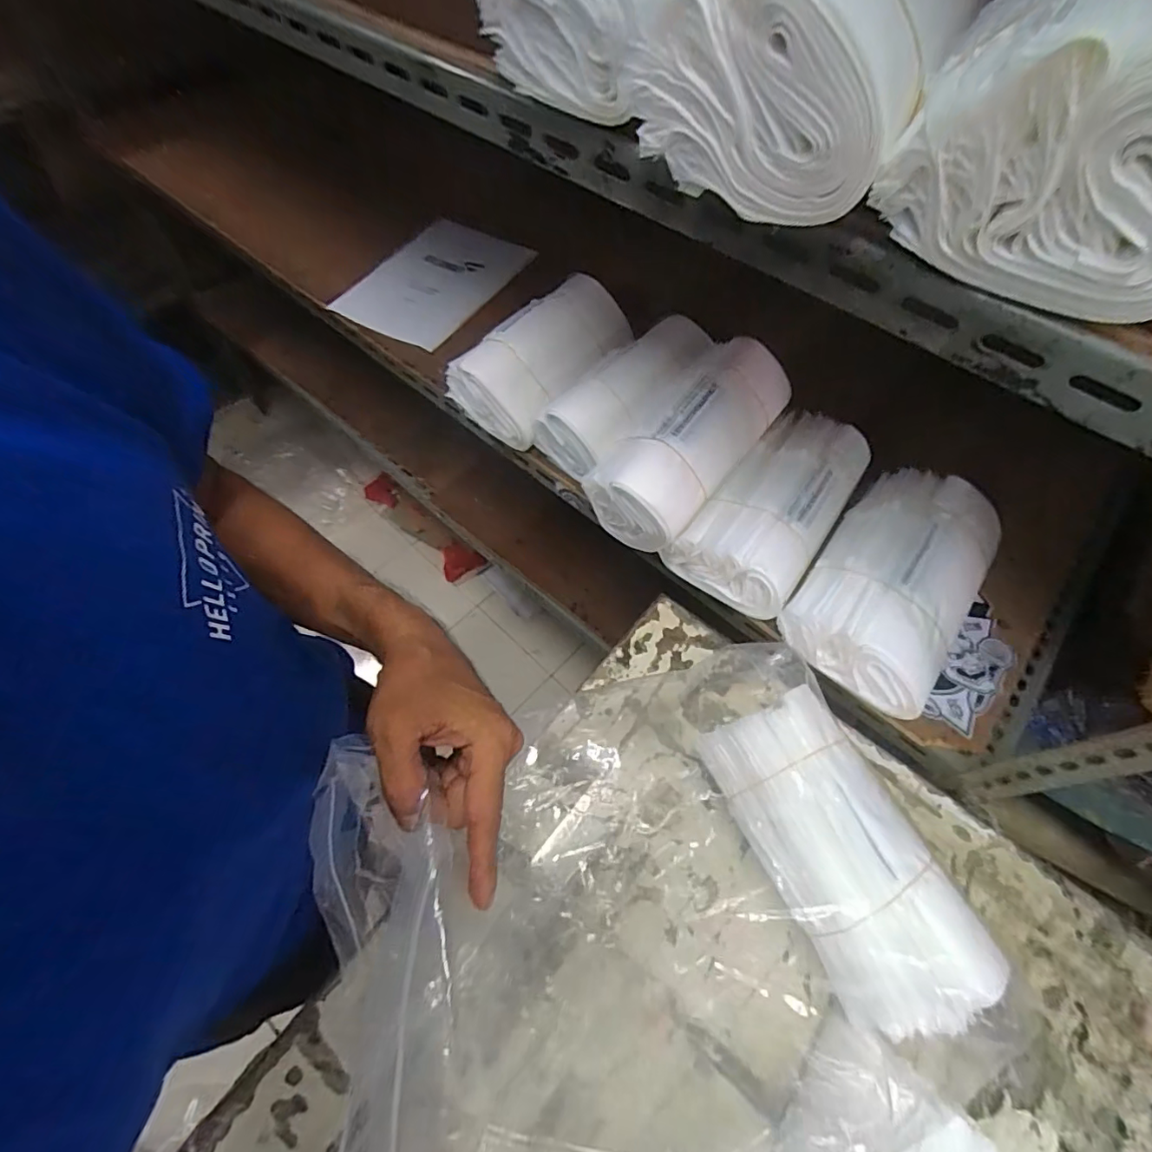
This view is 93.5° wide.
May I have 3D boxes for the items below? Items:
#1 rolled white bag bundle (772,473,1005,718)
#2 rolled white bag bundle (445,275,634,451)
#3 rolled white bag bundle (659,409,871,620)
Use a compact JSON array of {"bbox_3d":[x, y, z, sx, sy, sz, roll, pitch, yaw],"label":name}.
[{"bbox_3d":[0.350,0.003,0.592,0.153,0.097,0.246,35,65,17],"label":"rolled white bag bundle"},{"bbox_3d":[-0.034,-0.301,0.759,0.144,0.091,0.258,40,66,19],"label":"rolled white bag bundle"},{"bbox_3d":[0.236,-0.085,0.635,0.138,0.088,0.253,36,76,18],"label":"rolled white bag bundle"}]

